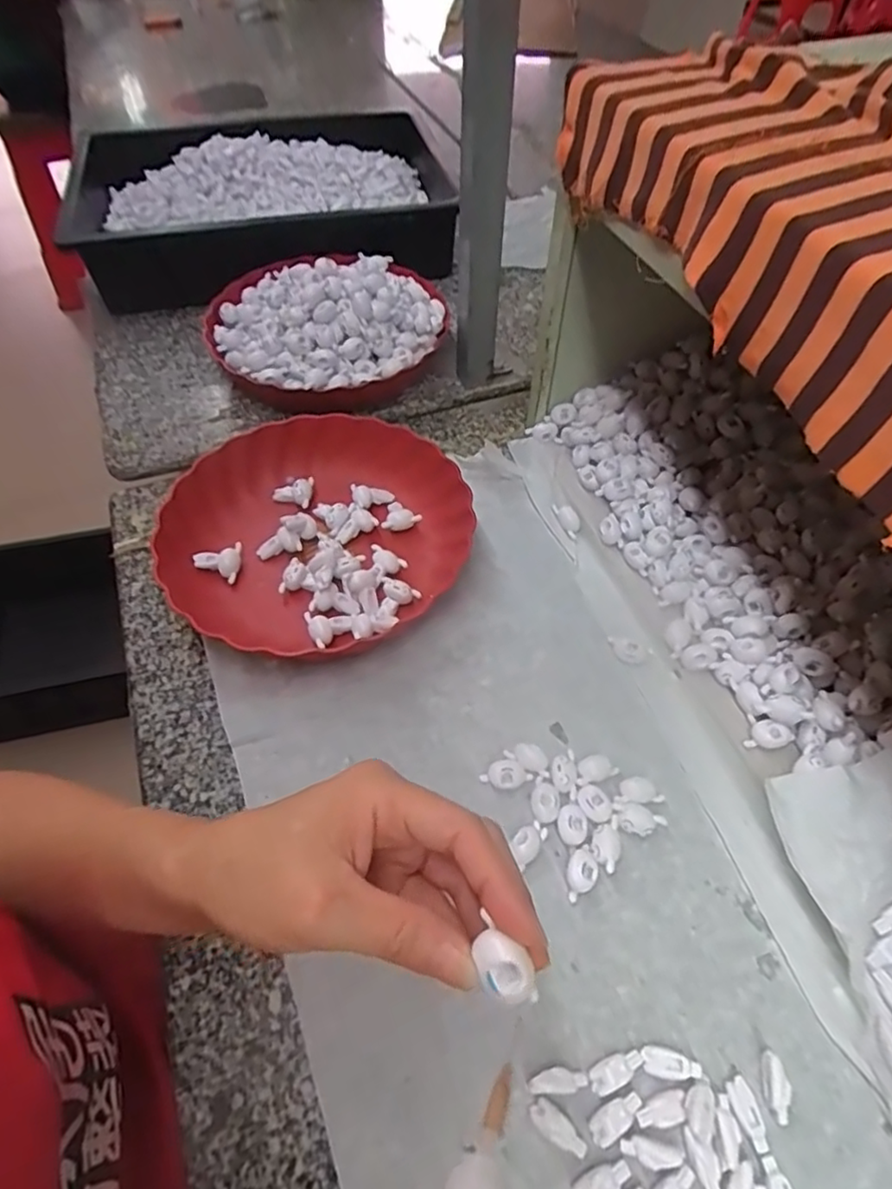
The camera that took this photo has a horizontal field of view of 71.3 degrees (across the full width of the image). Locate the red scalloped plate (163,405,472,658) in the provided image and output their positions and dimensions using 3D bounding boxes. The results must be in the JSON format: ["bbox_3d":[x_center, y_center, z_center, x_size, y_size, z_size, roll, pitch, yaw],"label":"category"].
[{"bbox_3d":[-0.105,-0.055,0.515,0.236,0.048,0.227,1,54,-1],"label":"red scalloped plate"}]

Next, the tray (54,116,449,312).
[{"bbox_3d":[-0.234,-0.502,0.791,0.458,0.071,0.378,-11,55,-8],"label":"tray"}]

